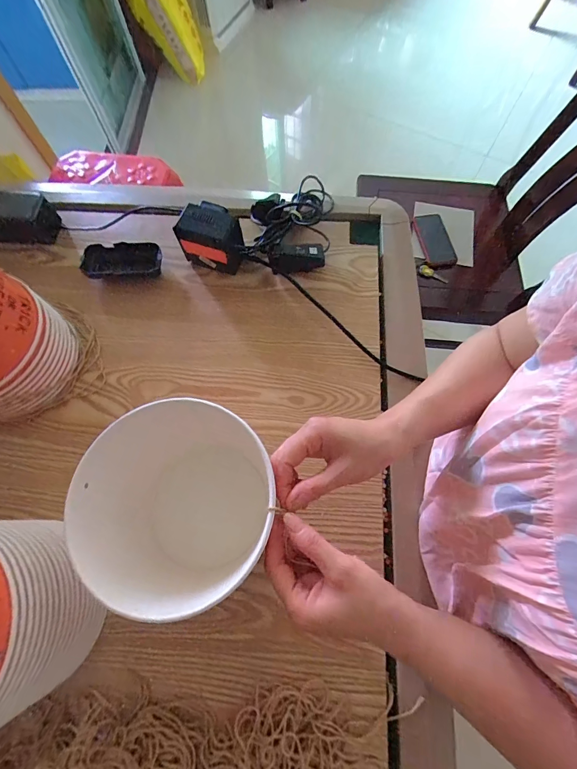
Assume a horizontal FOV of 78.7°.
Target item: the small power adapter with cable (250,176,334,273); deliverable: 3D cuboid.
[{"bbox_3d":[0.003,-0.241,0.514,0.121,0.047,0.169,3,69,3],"label":"small power adapter with cable"}]

